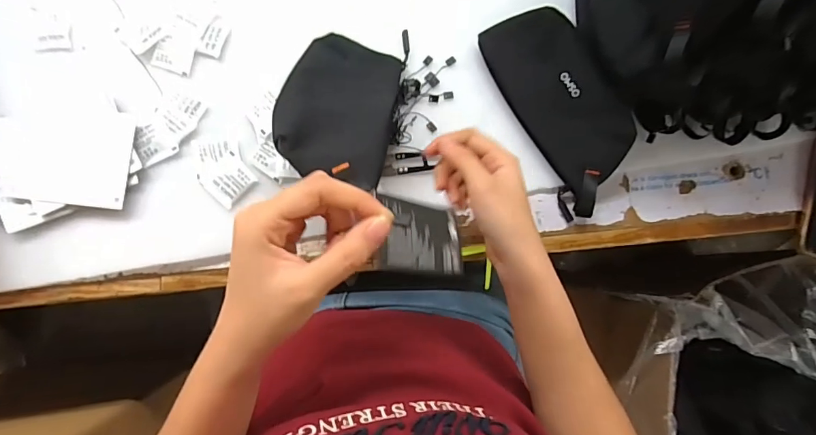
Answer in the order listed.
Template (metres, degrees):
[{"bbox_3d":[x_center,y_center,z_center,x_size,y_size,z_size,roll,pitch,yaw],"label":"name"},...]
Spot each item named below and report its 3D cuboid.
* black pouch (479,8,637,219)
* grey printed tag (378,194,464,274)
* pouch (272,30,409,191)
[{"bbox_3d":[0.160,-0.112,0.451,0.094,0.040,0.206,-28,90,32],"label":"black pouch"},{"bbox_3d":[0.010,0.013,0.309,0.080,0.005,0.049,11,68,-46],"label":"grey printed tag"},{"bbox_3d":[-0.057,-0.106,0.385,0.095,0.019,0.198,10,48,-4],"label":"pouch"}]

